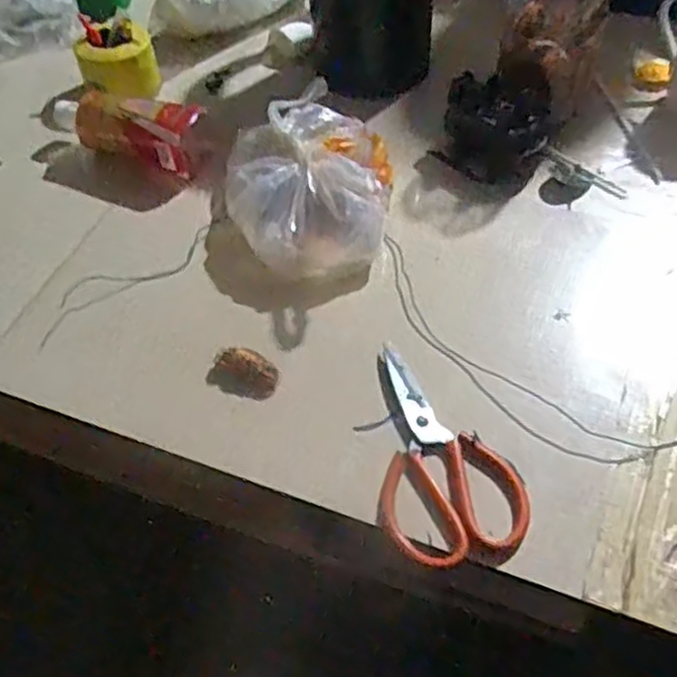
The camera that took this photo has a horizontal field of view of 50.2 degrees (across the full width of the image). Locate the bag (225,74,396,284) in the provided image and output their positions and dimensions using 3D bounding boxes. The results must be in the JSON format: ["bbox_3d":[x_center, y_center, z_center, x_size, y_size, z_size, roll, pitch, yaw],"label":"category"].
[{"bbox_3d":[-0.028,-0.155,0.706,0.163,0.088,0.195,-4,53,0],"label":"bag"}]

